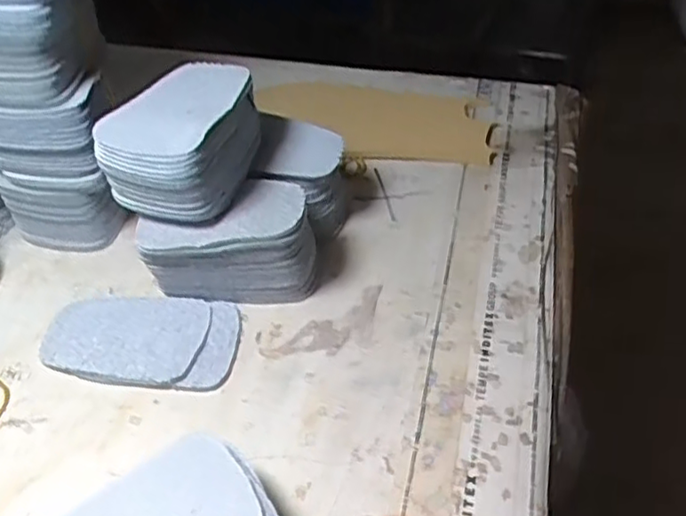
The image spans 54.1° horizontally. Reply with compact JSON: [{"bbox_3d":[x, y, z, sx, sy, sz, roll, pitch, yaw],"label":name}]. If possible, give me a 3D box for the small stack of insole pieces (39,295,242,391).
[{"bbox_3d":[-0.125,0.048,0.418,0.119,0.010,0.072,6,44,10],"label":"small stack of insole pieces"}]

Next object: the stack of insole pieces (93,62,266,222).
[{"bbox_3d":[-0.097,-0.074,0.416,0.068,0.053,0.103,11,44,15],"label":"stack of insole pieces"}]

